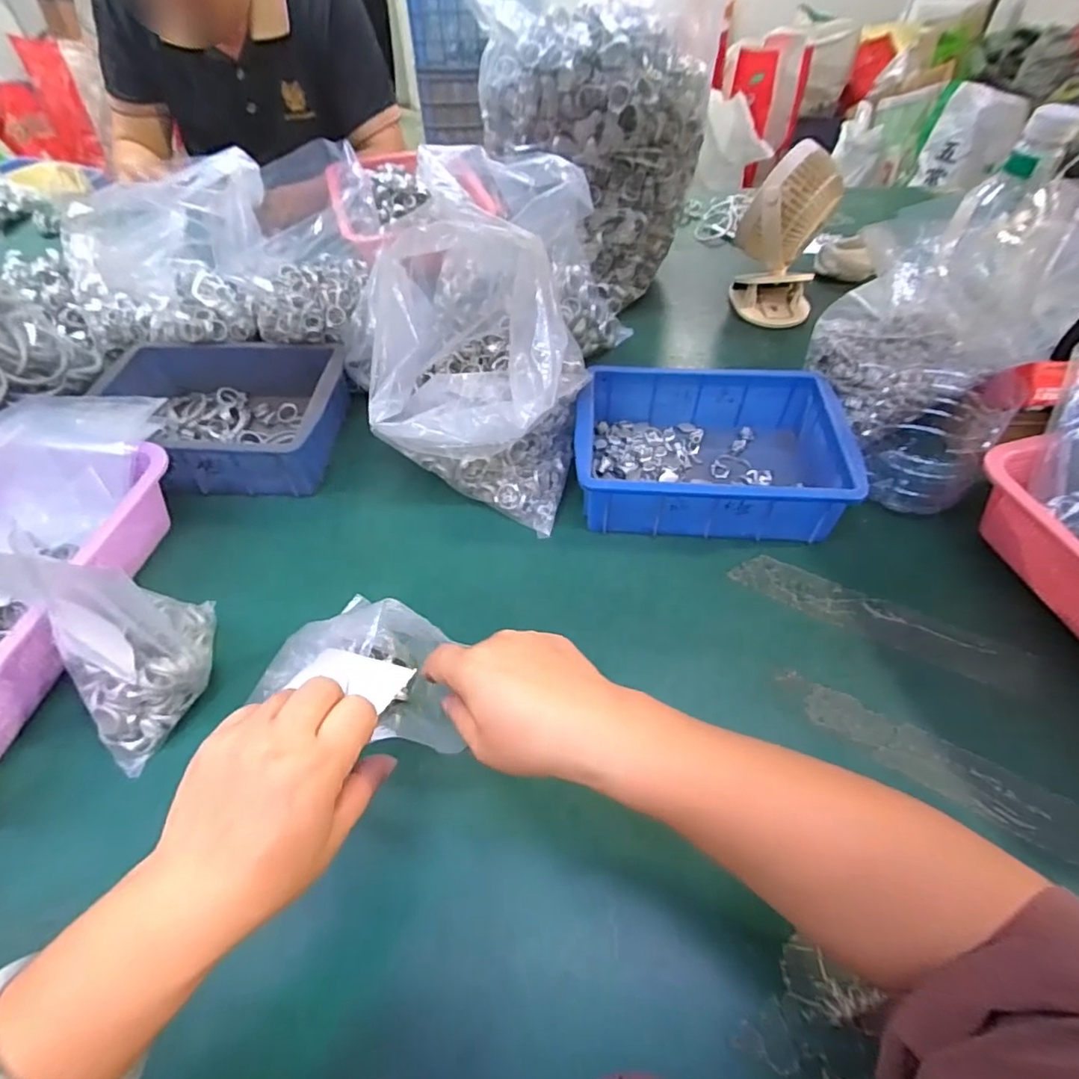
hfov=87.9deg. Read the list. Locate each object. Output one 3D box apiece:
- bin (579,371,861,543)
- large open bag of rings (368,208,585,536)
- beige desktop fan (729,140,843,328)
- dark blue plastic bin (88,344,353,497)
[{"bbox_3d":[0.158,-0.093,0.550,0.243,0.084,0.187,3,51,3],"label":"bin"},{"bbox_3d":[-0.053,-0.173,0.528,0.186,0.204,0.240,5,51,5],"label":"large open bag of rings"},{"bbox_3d":[0.316,-0.382,0.721,0.119,0.180,0.082,20,54,16],"label":"beige desktop fan"},{"bbox_3d":[-0.339,-0.141,0.601,0.252,0.072,0.192,4,51,4],"label":"dark blue plastic bin"}]

